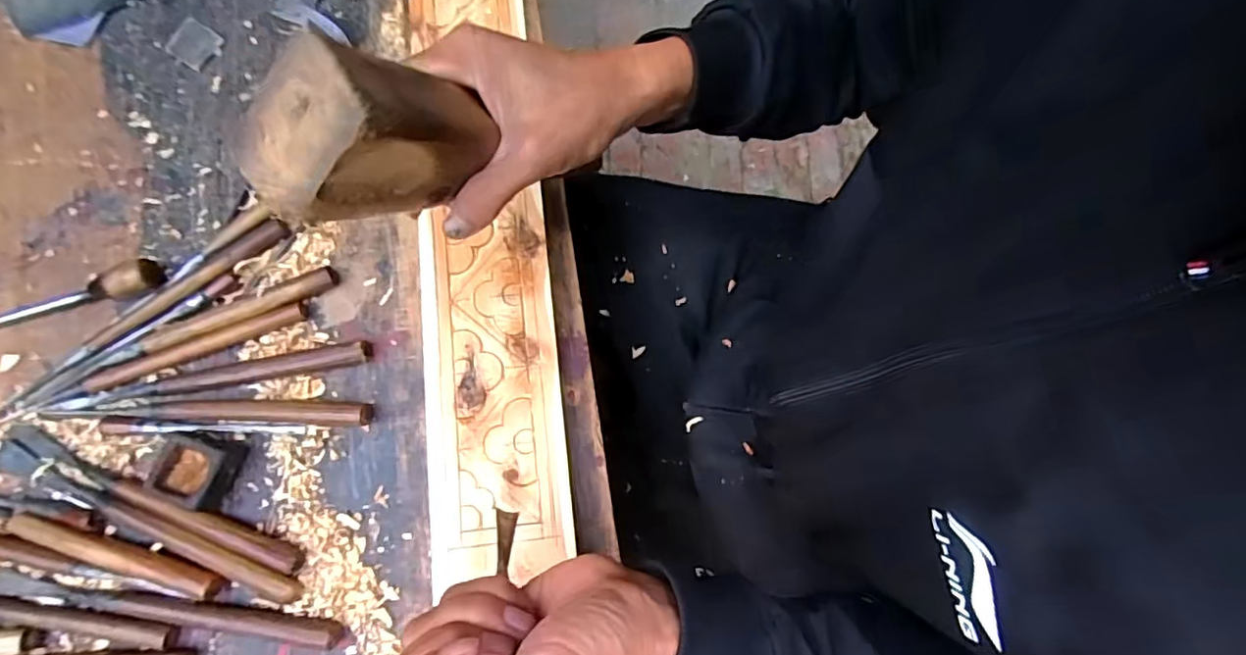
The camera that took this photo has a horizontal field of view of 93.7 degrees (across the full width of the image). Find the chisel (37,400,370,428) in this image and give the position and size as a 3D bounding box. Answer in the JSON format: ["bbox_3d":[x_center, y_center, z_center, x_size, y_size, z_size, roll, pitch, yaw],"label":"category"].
[{"bbox_3d":[-0.313,0.063,0.444,0.243,0.013,0.018,2,75,2],"label":"chisel"}]

